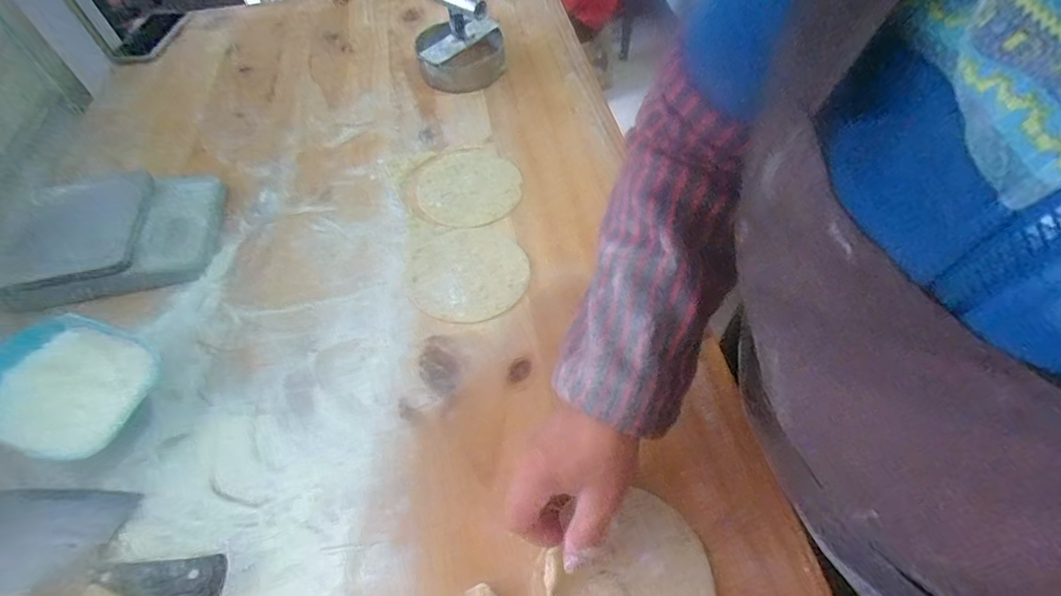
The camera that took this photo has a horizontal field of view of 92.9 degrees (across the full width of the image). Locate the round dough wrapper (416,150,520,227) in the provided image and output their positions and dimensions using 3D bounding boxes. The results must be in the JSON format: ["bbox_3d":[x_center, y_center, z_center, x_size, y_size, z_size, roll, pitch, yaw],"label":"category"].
[{"bbox_3d":[-0.079,-0.146,0.644,0.128,0.006,0.136,-1,55,2],"label":"round dough wrapper"}]

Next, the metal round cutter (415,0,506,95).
[{"bbox_3d":[-0.105,-0.391,0.750,0.126,0.115,0.124,-1,55,2],"label":"metal round cutter"}]

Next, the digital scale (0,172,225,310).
[{"bbox_3d":[-0.489,-0.080,0.586,0.227,0.054,0.161,-14,55,-7],"label":"digital scale"}]

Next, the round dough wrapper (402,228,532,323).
[{"bbox_3d":[-0.070,-0.027,0.564,0.135,0.007,0.123,-1,55,2],"label":"round dough wrapper"}]

